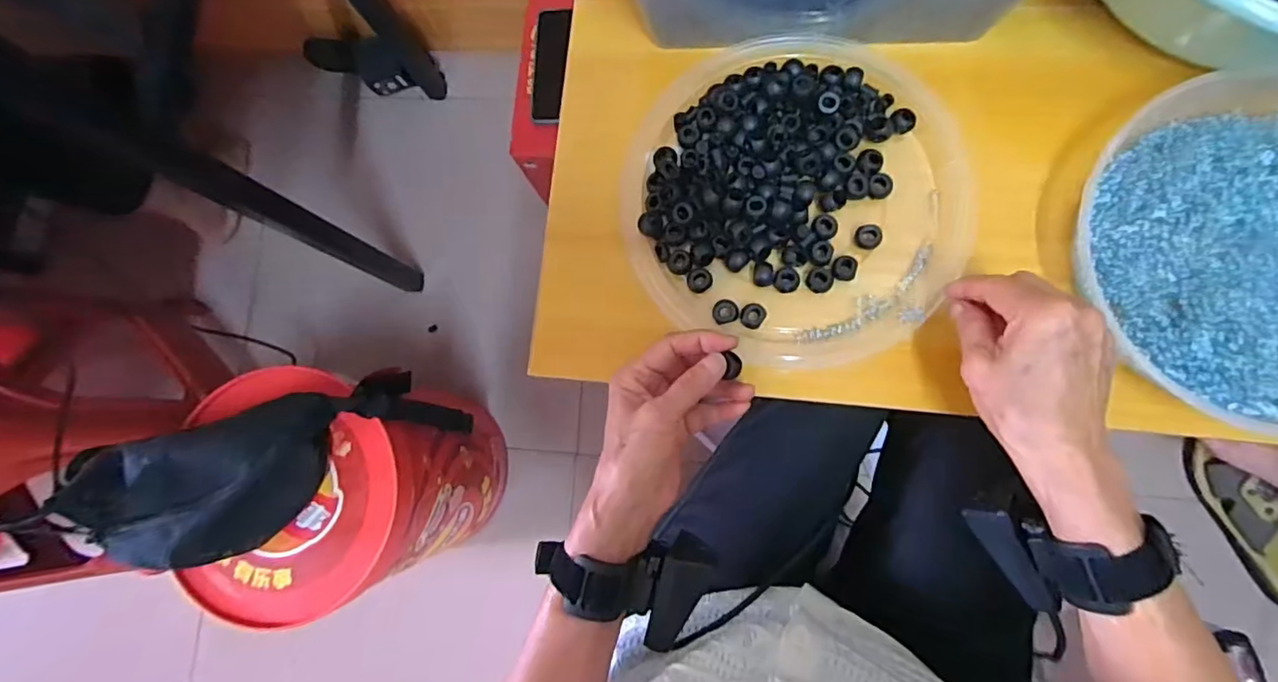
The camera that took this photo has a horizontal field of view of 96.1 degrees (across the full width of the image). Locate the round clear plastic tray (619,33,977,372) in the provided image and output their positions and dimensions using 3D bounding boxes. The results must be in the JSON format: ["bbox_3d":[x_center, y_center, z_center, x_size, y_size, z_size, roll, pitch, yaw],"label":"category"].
[{"bbox_3d":[0.110,-0.106,0.406,0.234,0.032,0.231,-1,82,6],"label":"round clear plastic tray"}]

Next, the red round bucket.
[{"bbox_3d":[-0.337,0.175,0.732,0.215,0.321,0.244,3,82,6],"label":"red round bucket"}]

